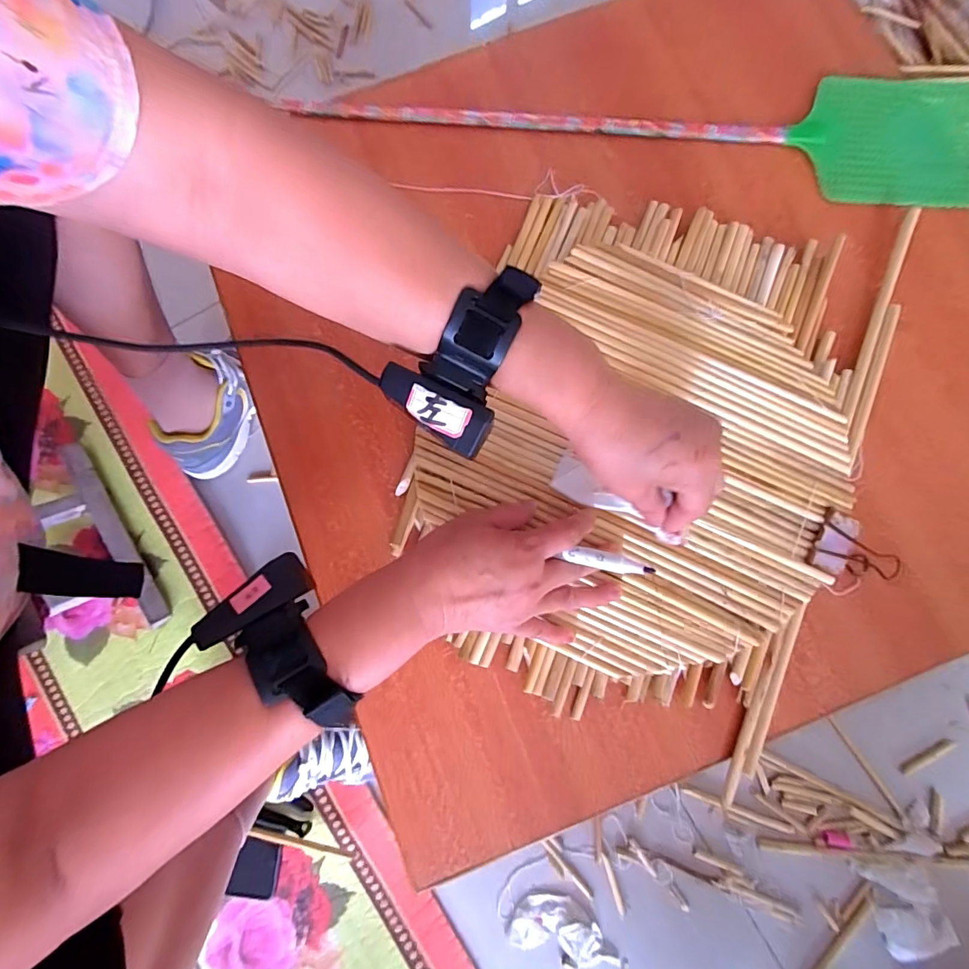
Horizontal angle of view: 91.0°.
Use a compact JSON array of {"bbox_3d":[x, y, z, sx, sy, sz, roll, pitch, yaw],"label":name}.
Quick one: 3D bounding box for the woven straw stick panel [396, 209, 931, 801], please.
[{"bbox_3d":[0.132,-0.041,0.399,0.331,0.029,0.446,25,81,6],"label":"woven straw stick panel"}]

